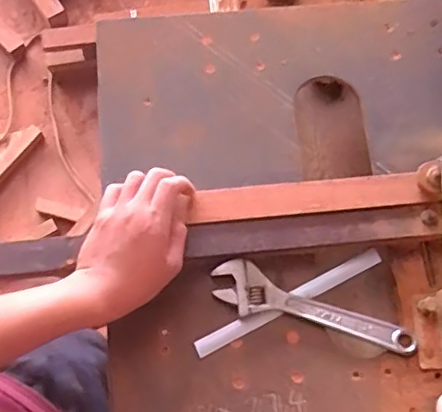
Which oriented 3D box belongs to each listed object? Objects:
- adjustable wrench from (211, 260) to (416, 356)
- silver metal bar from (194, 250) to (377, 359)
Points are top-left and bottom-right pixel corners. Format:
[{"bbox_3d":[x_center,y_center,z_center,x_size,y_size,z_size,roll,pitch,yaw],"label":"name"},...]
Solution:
[{"bbox_3d":[0.085,0.103,0.543,0.194,0.017,0.044,23,74,4],"label":"adjustable wrench"},{"bbox_3d":[0.066,0.092,0.556,0.197,0.010,0.016,-26,77,-10],"label":"silver metal bar"}]

